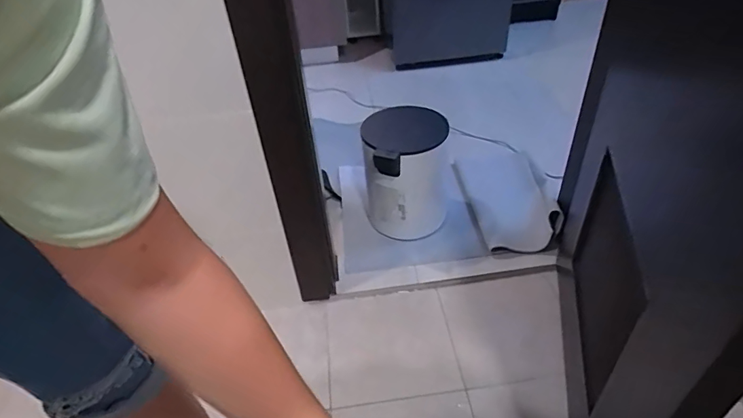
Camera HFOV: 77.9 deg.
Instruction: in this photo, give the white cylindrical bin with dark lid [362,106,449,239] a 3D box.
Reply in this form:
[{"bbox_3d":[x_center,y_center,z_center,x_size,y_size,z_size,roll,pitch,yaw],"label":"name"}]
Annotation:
[{"bbox_3d":[0.096,-0.101,1.344,0.234,0.318,0.269,-8,40,-3],"label":"white cylindrical bin with dark lid"}]

